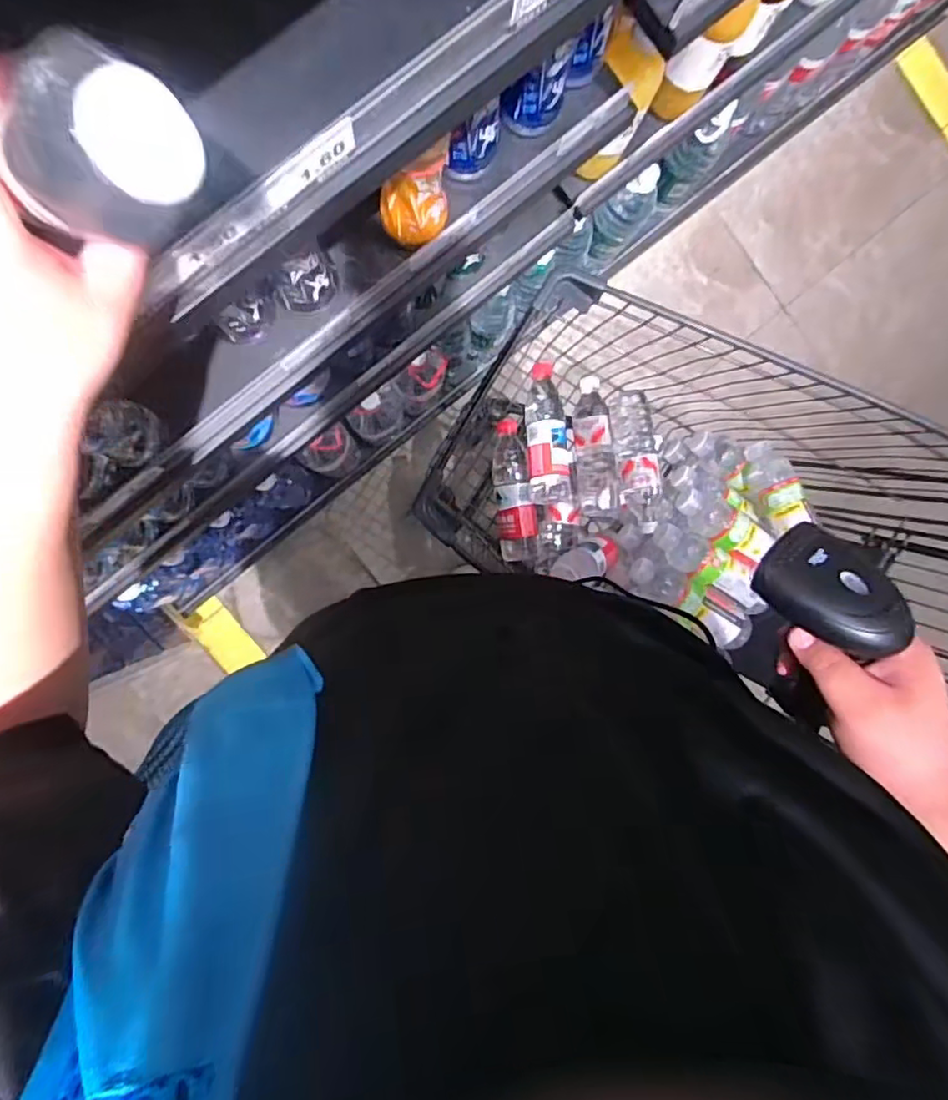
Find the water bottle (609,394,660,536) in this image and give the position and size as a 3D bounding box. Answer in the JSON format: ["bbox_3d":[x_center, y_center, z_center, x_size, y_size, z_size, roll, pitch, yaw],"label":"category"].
[{"bbox_3d":[0.263,-0.141,0.990,0.067,0.061,0.228,-9,94,-4],"label":"water bottle"}]

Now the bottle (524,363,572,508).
[{"bbox_3d":[0.117,-0.190,1.009,0.084,0.080,0.229,-2,79,-4],"label":"bottle"}]

